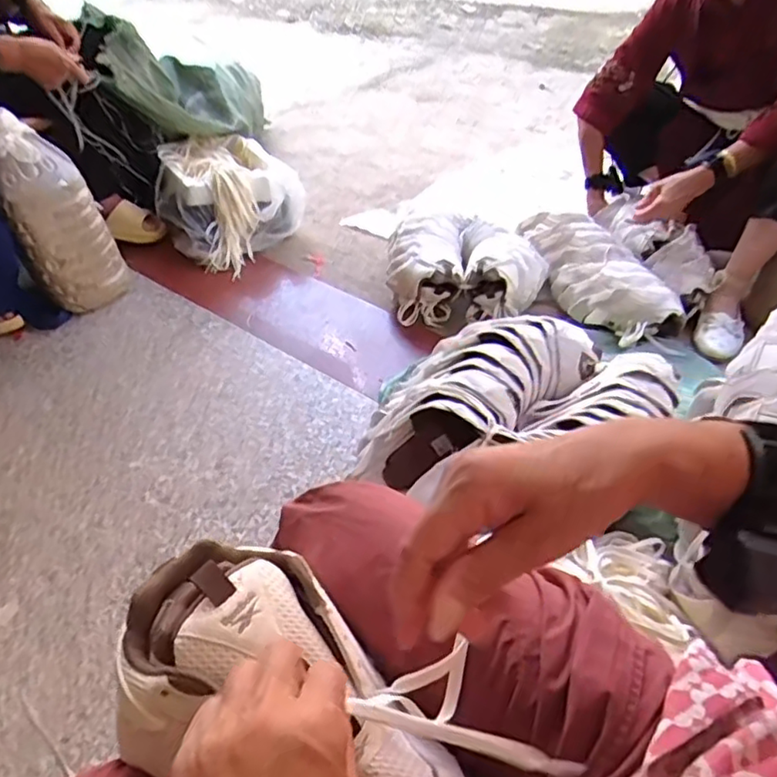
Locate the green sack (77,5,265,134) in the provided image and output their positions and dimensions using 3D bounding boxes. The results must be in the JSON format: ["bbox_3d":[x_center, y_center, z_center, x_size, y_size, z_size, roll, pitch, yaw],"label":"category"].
[{"bbox_3d":[-0.537,-0.825,1.687,0.239,0.233,0.702,14,20,17],"label":"green sack"}]

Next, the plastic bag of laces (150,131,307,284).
[{"bbox_3d":[-0.426,-0.500,1.617,0.347,0.202,0.434,-29,50,-21],"label":"plastic bag of laces"}]

